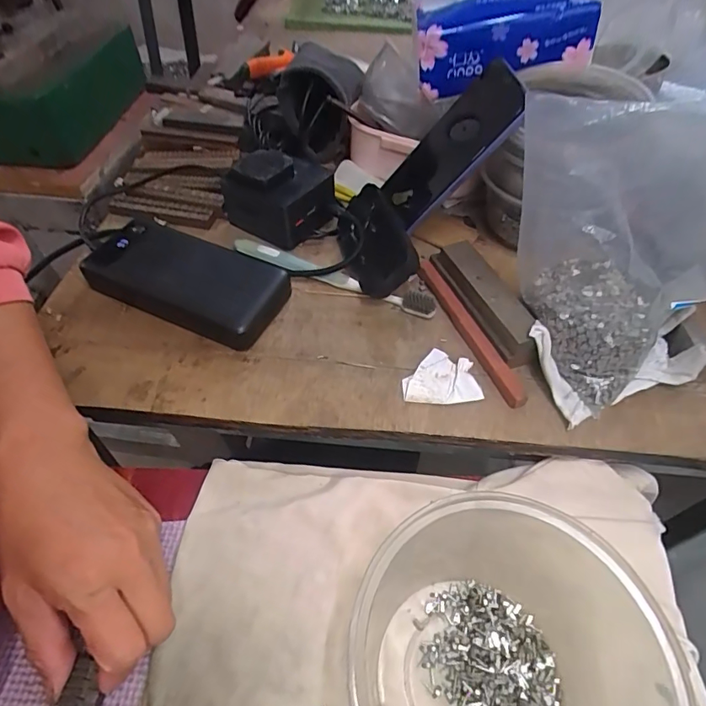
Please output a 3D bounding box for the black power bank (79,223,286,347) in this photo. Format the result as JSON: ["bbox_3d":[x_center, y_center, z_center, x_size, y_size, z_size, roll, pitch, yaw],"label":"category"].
[{"bbox_3d":[-0.133,-0.060,0.371,0.156,0.026,0.073,21,54,14],"label":"black power bank"}]

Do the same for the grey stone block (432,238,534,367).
[{"bbox_3d":[0.103,-0.042,0.360,0.032,0.030,0.112,-16,54,-14],"label":"grey stone block"}]

